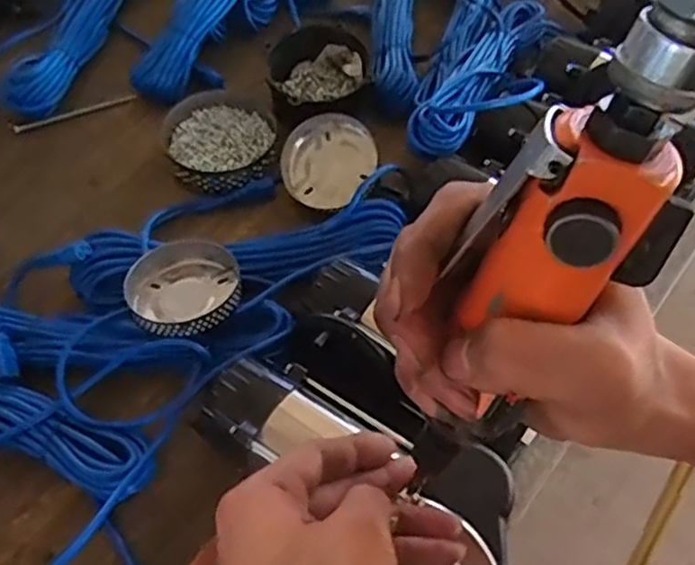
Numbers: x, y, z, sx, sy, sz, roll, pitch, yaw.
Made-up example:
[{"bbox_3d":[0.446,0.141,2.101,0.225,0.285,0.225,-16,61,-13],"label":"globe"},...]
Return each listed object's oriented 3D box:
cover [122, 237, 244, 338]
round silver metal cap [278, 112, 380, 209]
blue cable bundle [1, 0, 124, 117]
[{"bbox_3d":[-0.156,0.007,0.666,0.105,0.044,0.108,-27,62,-17],"label":"cover"},{"bbox_3d":[-0.024,-0.139,0.774,0.099,0.024,0.106,0,88,13],"label":"round silver metal cap"},{"bbox_3d":[-0.353,-0.351,0.932,0.056,0.048,0.345,15,58,8],"label":"blue cable bundle"}]

